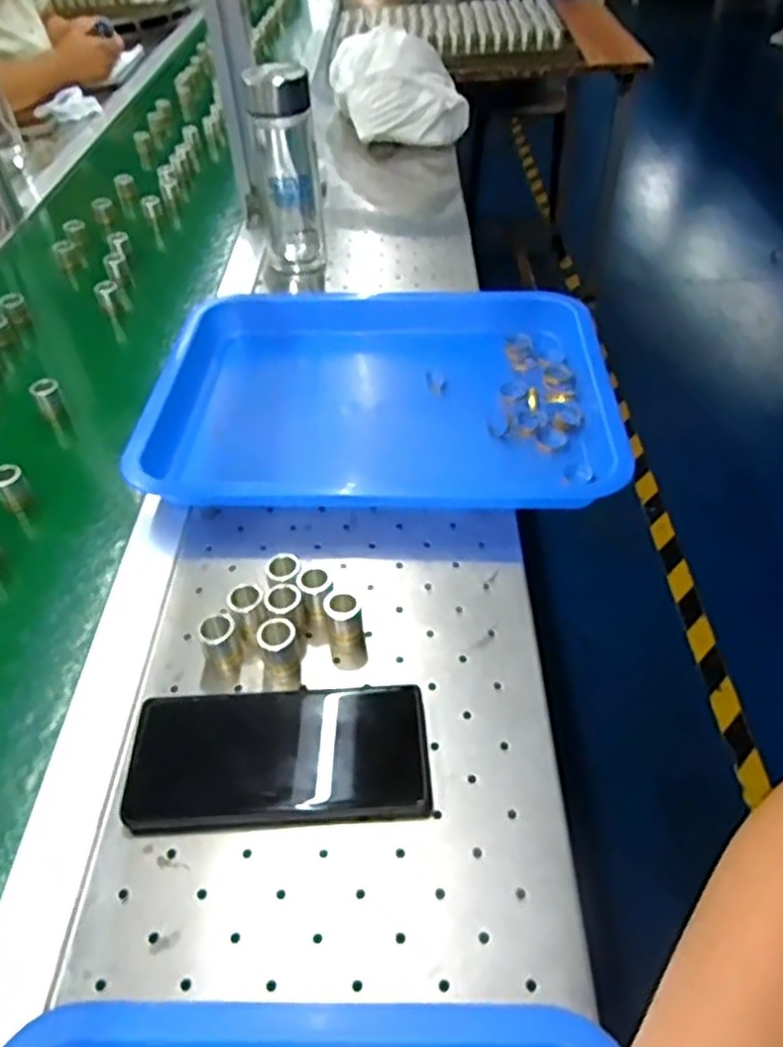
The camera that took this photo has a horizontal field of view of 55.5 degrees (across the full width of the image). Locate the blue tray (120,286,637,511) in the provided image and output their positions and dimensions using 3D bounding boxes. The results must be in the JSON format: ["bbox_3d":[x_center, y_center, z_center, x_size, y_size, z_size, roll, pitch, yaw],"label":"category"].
[{"bbox_3d":[-0.008,-0.111,0.660,0.384,0.061,0.286,0,44,4],"label":"blue tray"}]

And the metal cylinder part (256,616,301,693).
[{"bbox_3d":[-0.068,0.078,0.452,0.022,0.040,0.025,-13,45,-10],"label":"metal cylinder part"}]

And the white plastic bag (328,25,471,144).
[{"bbox_3d":[-0.007,-0.686,1.155,0.144,0.119,0.243,-24,48,-20],"label":"white plastic bag"}]

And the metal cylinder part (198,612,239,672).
[{"bbox_3d":[-0.105,0.073,0.461,0.020,0.034,0.021,-2,44,2],"label":"metal cylinder part"}]

